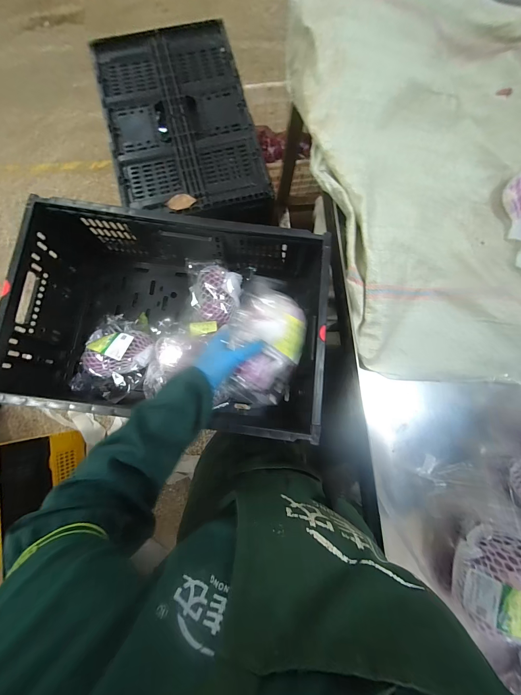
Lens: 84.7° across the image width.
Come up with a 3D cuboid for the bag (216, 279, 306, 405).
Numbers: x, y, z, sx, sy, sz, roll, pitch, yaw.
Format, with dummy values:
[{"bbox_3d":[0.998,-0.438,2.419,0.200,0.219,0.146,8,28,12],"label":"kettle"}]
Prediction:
[{"bbox_3d":[0.007,-0.001,0.442,0.108,0.069,0.173,14,82,2],"label":"bag"}]

